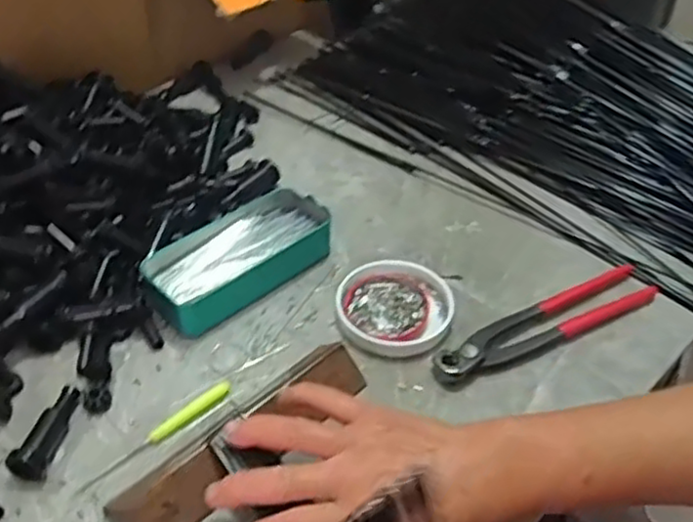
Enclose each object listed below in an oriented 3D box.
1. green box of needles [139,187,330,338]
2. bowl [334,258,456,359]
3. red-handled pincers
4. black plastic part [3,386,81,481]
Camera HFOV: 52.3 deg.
[{"bbox_3d":[-0.084,-0.006,0.573,0.160,0.029,0.071,-34,53,-31],"label":"green box of needles"},{"bbox_3d":[0.037,0.036,0.543,0.085,0.017,0.087,0,43,0],"label":"bowl"},{"bbox_3d":[0.156,0.044,0.536,0.205,0.020,0.039,-24,48,-23],"label":"red-handled pincers"},{"bbox_3d":[-0.193,0.108,0.458,0.020,0.020,0.066,6,44,6],"label":"black plastic part"}]

